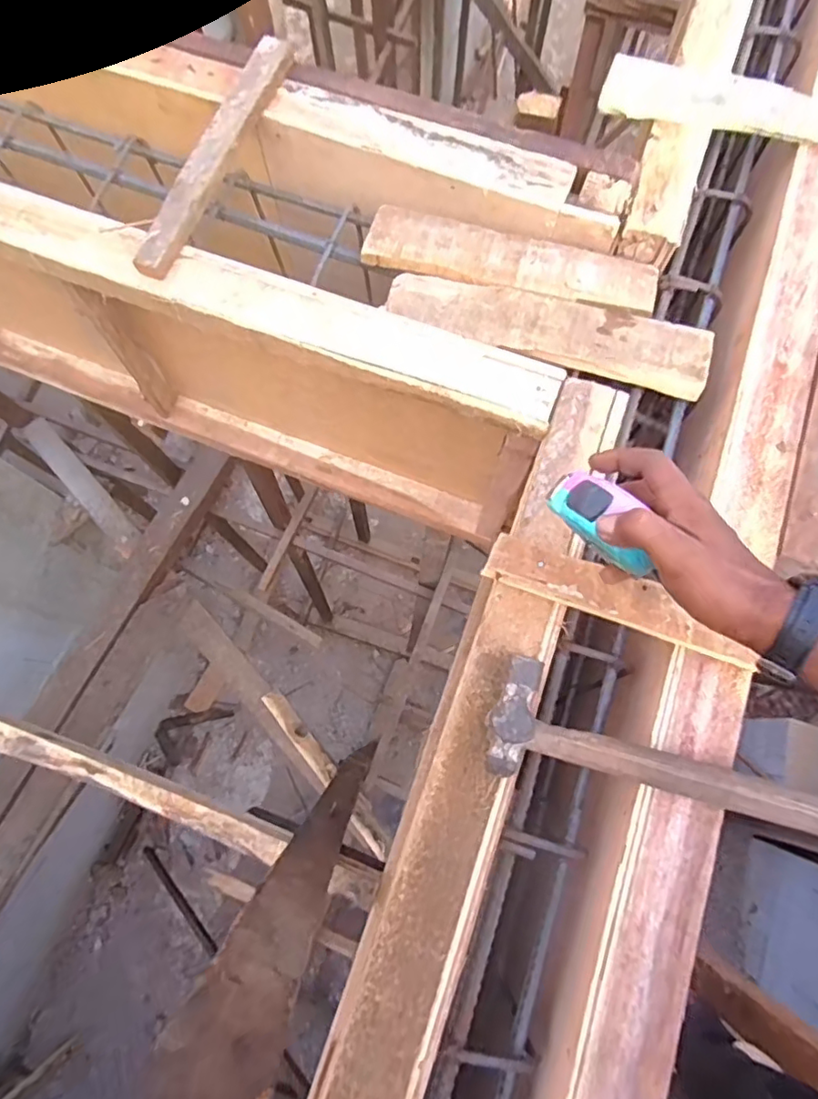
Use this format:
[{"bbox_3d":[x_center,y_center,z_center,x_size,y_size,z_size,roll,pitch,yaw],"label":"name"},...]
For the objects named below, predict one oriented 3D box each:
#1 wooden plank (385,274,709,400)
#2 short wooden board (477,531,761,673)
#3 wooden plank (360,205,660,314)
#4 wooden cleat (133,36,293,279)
[{"bbox_3d":[0.147,-0.240,0.625,0.342,0.023,0.084,16,74,5],"label":"wooden plank"},{"bbox_3d":[0.181,0.042,0.498,0.228,0.019,0.044,22,75,6],"label":"short wooden board"},{"bbox_3d":[0.114,-0.327,0.655,0.323,0.016,0.075,13,74,4],"label":"wooden plank"},{"bbox_3d":[-0.220,-0.452,0.653,0.047,0.022,0.337,22,75,7],"label":"wooden cleat"}]

